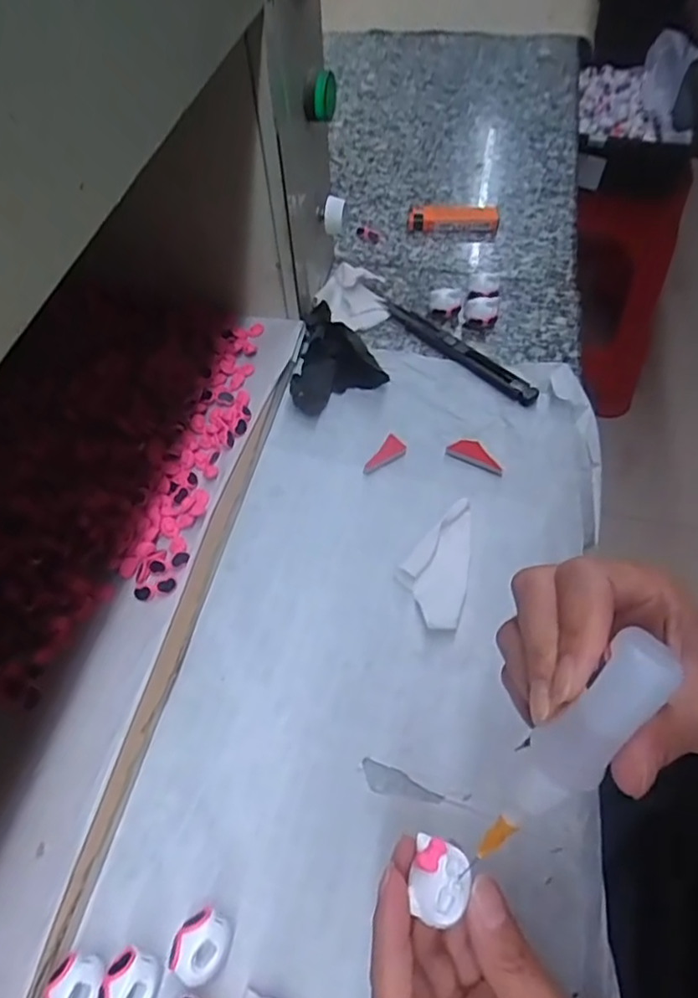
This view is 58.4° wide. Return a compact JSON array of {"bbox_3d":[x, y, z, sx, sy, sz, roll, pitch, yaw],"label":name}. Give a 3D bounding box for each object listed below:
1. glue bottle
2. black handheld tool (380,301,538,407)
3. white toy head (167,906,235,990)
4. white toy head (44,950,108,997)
[{"bbox_3d":[0.070,0.073,0.190,0.019,0.075,0.026,38,21,22],"label":"glue bottle"},{"bbox_3d":[0.078,-0.111,0.461,0.018,0.009,0.144,-39,64,-23],"label":"black handheld tool"},{"bbox_3d":[-0.060,0.186,0.260,0.021,0.019,0.025,35,63,21],"label":"white toy head"},{"bbox_3d":[-0.110,0.199,0.252,0.020,0.016,0.025,7,56,4],"label":"white toy head"}]

